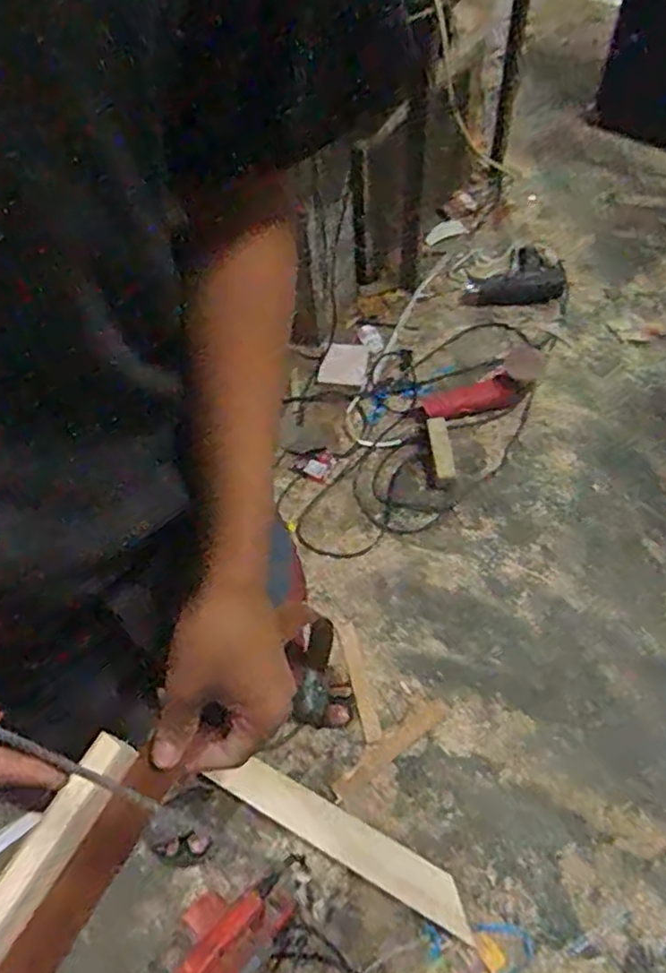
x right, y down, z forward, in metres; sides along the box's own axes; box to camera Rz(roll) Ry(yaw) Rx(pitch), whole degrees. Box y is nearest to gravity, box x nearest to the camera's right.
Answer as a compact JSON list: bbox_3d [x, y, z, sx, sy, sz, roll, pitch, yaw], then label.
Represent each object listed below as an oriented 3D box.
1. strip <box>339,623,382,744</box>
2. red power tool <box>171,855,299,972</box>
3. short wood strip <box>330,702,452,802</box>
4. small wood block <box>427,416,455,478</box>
[{"bbox_3d":[0.051,0.380,1.292,0.031,0.016,0.233,-13,60,-4],"label":"strip"},{"bbox_3d":[-0.183,0.720,1.039,0.141,0.112,0.322,35,68,21],"label":"red power tool"},{"bbox_3d":[0.105,0.482,1.225,0.255,0.008,0.046,-34,64,-15],"label":"short wood strip"},{"bbox_3d":[0.255,-0.096,1.554,0.043,0.021,0.162,-7,60,0],"label":"small wood block"}]

